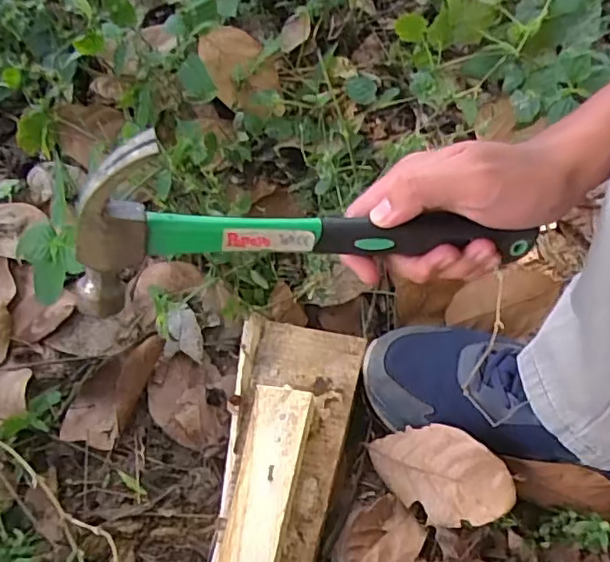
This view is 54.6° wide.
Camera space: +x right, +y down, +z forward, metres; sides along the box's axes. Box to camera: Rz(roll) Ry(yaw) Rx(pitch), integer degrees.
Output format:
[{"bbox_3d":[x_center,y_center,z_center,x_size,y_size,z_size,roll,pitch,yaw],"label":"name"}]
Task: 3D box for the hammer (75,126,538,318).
[{"bbox_3d":[0.011,-0.029,0.328,0.256,0.090,0.030,-2,34,-20],"label":"hammer"}]

